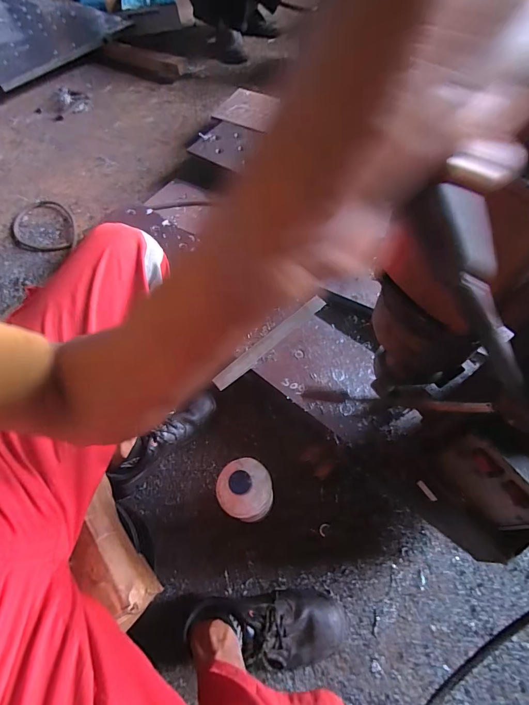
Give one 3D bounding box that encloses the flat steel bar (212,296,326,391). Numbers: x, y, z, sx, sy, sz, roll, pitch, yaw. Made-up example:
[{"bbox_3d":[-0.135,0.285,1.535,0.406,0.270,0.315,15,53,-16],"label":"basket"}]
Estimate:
[{"bbox_3d":[0.016,-0.026,0.778,0.311,0.009,0.031,-39,67,-17],"label":"flat steel bar"}]

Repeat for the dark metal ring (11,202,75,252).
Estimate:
[{"bbox_3d":[-0.740,-0.415,1.165,0.195,0.026,0.252,-16,63,-6],"label":"dark metal ring"}]

